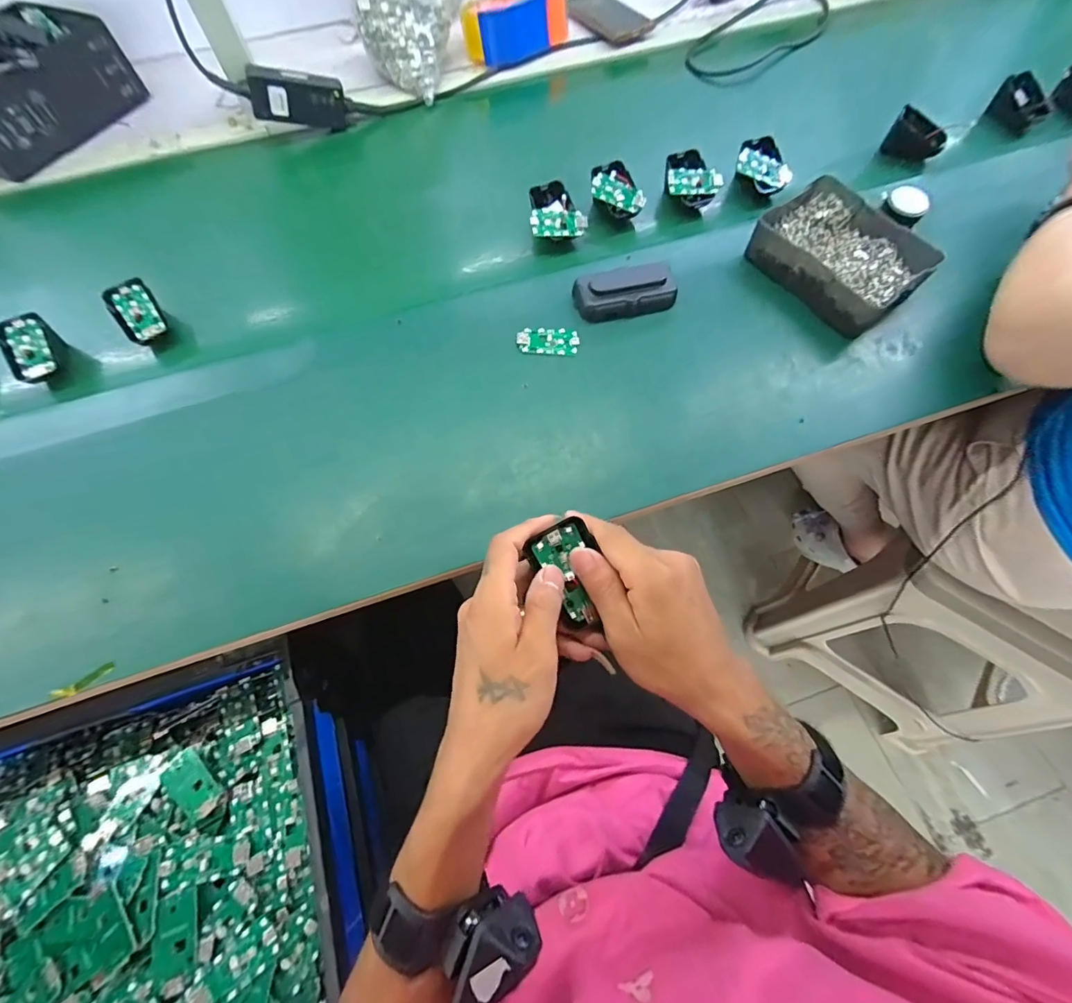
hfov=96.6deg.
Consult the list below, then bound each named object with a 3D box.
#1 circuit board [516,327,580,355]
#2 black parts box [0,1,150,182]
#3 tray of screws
[{"bbox_3d":[0.013,-0.169,0.500,0.063,0.011,0.031,5,66,4],"label":"circuit board"},{"bbox_3d":[-0.706,-0.574,0.657,0.171,0.087,0.249,22,68,11],"label":"black parts box"},{"bbox_3d":[0.329,-0.267,0.516,0.122,0.044,0.157,-38,70,-14],"label":"tray of screws"}]

